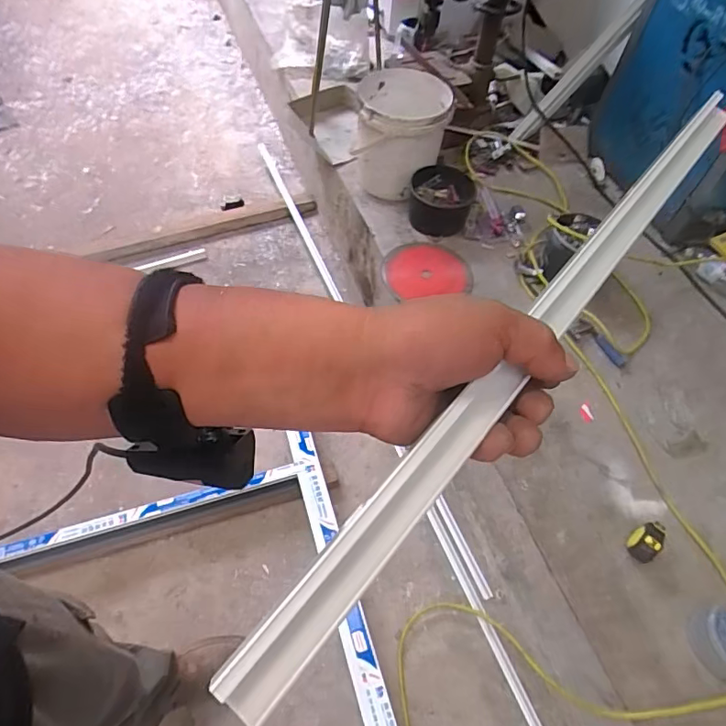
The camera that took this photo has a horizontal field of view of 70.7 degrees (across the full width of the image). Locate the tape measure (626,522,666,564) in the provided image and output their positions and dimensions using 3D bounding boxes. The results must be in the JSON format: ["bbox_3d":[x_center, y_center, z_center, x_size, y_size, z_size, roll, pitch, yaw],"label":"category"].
[{"bbox_3d":[0.487,0.306,0.874,0.067,0.052,0.052,-26,61,-20],"label":"tape measure"}]

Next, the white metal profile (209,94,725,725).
[{"bbox_3d":[0.111,-0.031,0.297,0.497,0.008,0.027,-45,102,-26],"label":"white metal profile"}]

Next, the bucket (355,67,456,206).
[{"bbox_3d":[0.100,-0.613,1.363,0.225,0.219,0.246,2,56,-3],"label":"bucket"}]

